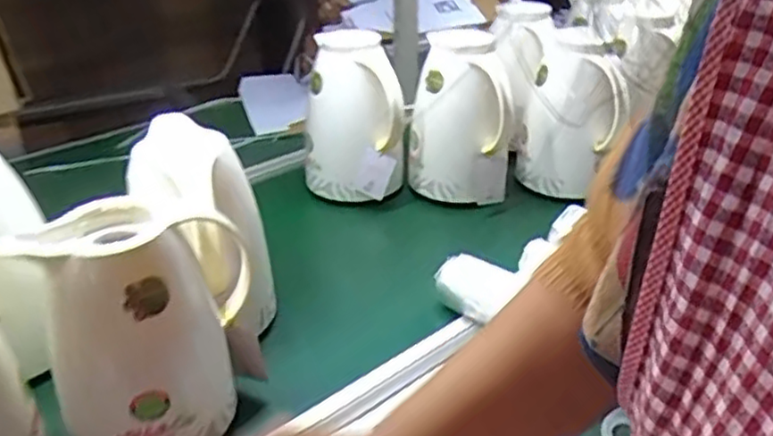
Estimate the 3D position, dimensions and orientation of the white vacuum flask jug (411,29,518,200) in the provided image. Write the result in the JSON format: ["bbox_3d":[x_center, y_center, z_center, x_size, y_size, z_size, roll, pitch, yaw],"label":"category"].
[{"bbox_3d":[0.116,-0.151,1.085,0.164,0.246,0.132,2,29,7],"label":"white vacuum flask jug"}]

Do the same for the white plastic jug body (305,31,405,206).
[{"bbox_3d":[-0.054,-0.158,1.097,0.158,0.241,0.149,-3,29,-2],"label":"white plastic jug body"}]

